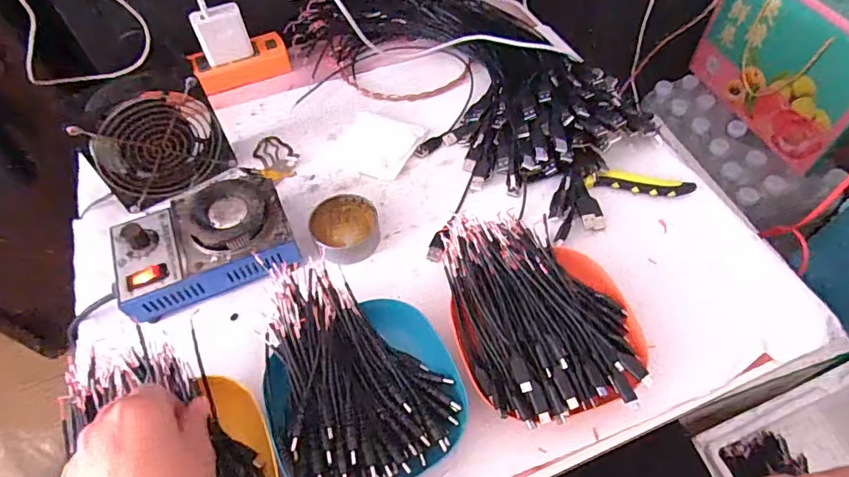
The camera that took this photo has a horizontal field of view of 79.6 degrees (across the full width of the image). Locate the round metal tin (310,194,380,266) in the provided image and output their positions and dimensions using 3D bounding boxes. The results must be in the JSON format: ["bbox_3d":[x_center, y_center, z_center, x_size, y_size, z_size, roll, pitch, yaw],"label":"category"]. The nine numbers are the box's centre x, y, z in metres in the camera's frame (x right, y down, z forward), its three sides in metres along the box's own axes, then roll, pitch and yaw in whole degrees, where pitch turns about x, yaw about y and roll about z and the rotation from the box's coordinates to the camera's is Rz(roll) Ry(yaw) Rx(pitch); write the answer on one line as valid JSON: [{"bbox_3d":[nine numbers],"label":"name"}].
[{"bbox_3d":[-0.075,-0.011,0.487,0.062,0.025,0.067,-1,56,2],"label":"round metal tin"}]

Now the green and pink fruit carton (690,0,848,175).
[{"bbox_3d":[0.663,-0.309,0.867,0.145,0.234,0.337,-17,57,-9],"label":"green and pink fruit carton"}]

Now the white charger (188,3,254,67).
[{"bbox_3d":[-0.238,-0.242,0.602,0.054,0.059,0.026,-22,58,-12],"label":"white charger"}]

